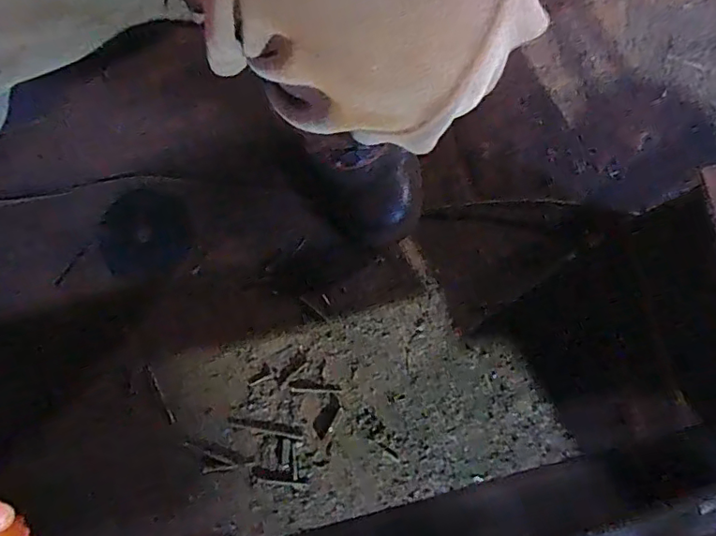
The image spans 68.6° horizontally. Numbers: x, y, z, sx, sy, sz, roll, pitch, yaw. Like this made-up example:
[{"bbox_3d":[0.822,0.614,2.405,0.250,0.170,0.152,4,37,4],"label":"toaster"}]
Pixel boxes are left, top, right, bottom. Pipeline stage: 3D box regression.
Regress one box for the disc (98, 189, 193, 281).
[{"bbox_3d":[-0.238,-0.039,0.584,0.098,0.005,0.093,0,80,-1],"label":"disc"}]

